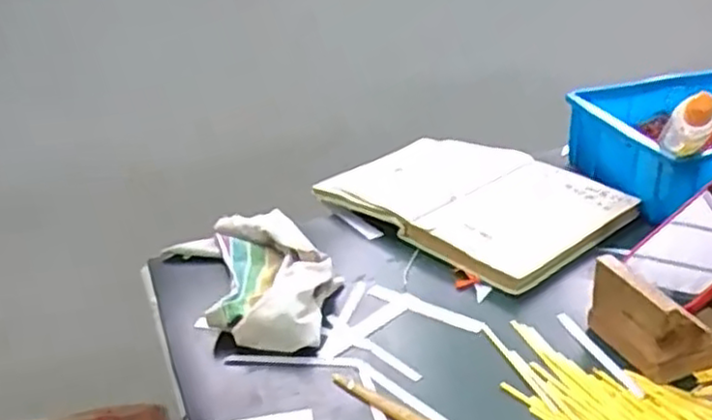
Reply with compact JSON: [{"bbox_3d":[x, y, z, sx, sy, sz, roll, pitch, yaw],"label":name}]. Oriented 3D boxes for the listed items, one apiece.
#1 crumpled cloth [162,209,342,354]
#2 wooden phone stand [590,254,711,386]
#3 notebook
[{"bbox_3d":[-0.090,0.059,0.671,0.135,0.039,0.225,-17,31,-25],"label":"crumpled cloth"},{"bbox_3d":[0.304,0.069,0.562,0.228,0.064,0.075,-9,28,-10],"label":"wooden phone stand"},{"bbox_3d":[0.122,-0.013,0.768,0.289,0.027,0.199,22,37,39],"label":"notebook"}]

